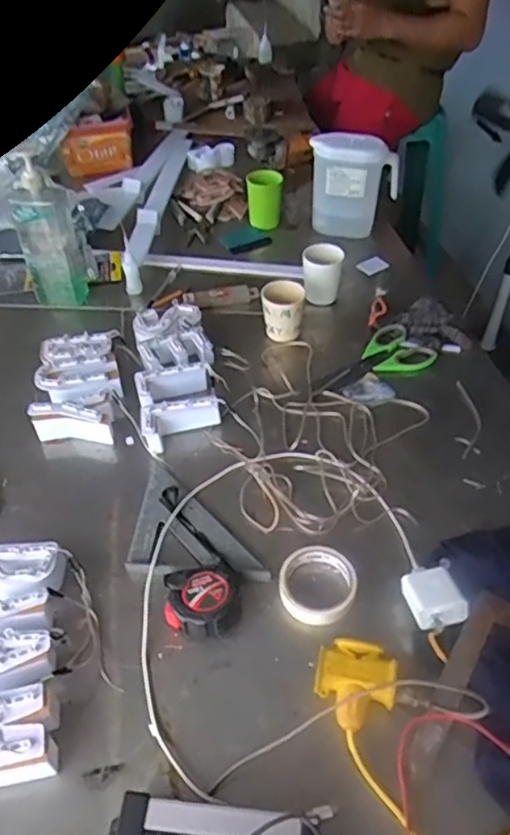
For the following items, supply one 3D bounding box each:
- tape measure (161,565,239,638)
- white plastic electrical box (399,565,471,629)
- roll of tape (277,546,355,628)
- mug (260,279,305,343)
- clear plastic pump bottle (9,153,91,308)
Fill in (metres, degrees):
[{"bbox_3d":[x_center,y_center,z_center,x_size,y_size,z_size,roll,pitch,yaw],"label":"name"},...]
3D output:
[{"bbox_3d":[-0.062,0.206,0.726,0.083,0.038,0.081,0,44,0],"label":"tape measure"},{"bbox_3d":[0.198,0.201,0.691,0.054,0.025,0.070,-8,45,-8],"label":"white plastic electrical box"},{"bbox_3d":[0.072,0.193,0.724,0.089,0.038,0.094,0,44,0],"label":"roll of tape"},{"bbox_3d":[0.049,-0.184,1.093,0.076,0.092,0.063,2,44,3],"label":"mug"},{"bbox_3d":[-0.364,-0.326,1.123,0.087,0.250,0.076,21,48,21],"label":"clear plastic pump bottle"}]

